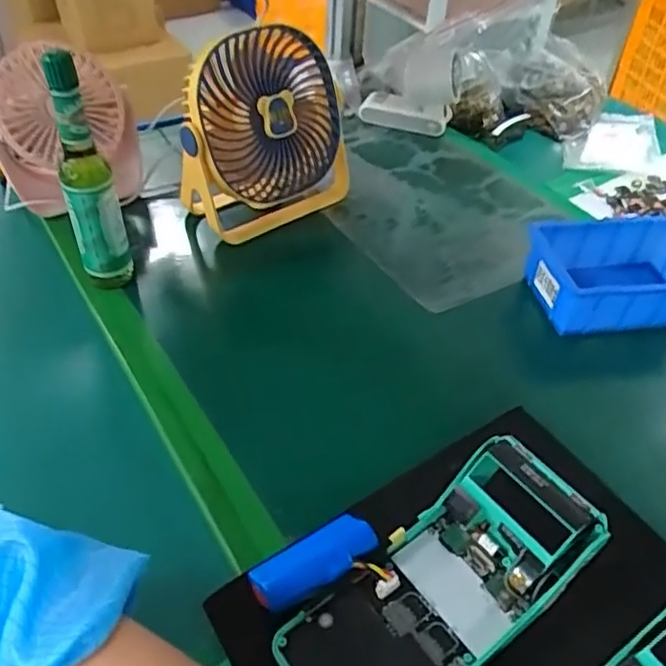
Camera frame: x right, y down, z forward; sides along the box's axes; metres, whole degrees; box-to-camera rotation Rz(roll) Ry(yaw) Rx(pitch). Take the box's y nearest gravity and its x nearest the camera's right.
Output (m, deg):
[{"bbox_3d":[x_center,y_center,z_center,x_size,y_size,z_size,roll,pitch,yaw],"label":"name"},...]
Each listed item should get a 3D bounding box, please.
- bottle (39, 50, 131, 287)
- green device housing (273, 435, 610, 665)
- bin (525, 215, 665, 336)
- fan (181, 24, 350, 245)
[{"bbox_3d":[-0.191,-0.115,0.474,0.039,0.194,0.039,-14,49,-20],"label":"bottle"},{"bbox_3d":[0.051,0.126,0.314,0.160,0.056,0.083,-25,54,-28],"label":"green device housing"},{"bbox_3d":[0.253,-0.048,0.543,0.147,0.059,0.099,-2,46,-9],"label":"bin"},{"bbox_3d":[-0.066,-0.183,0.588,0.167,0.182,0.081,-27,54,-29],"label":"fan"}]

